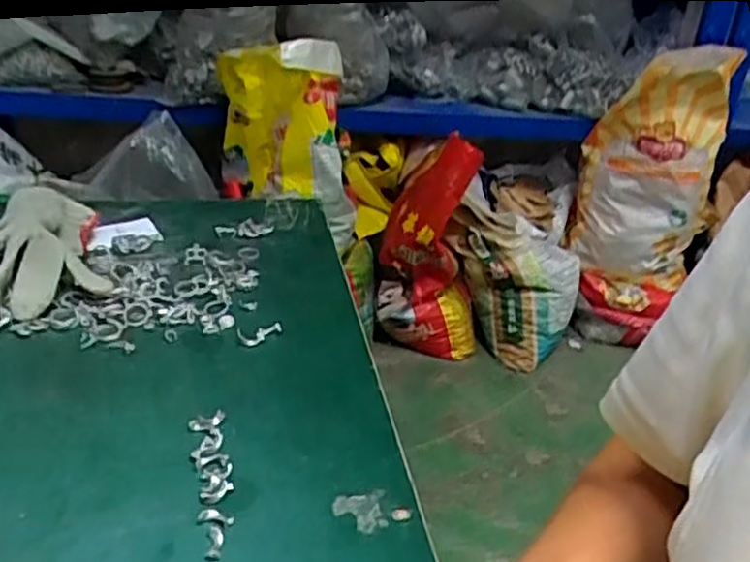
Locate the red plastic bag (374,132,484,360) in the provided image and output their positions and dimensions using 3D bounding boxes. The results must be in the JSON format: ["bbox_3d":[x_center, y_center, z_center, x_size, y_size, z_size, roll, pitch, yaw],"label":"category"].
[{"bbox_3d":[0.155,-0.067,1.907,0.273,0.583,0.230,10,28,5],"label":"red plastic bag"}]

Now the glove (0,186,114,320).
[{"bbox_3d":[-0.306,-0.032,0.642,0.116,0.055,0.158,-10,32,-25],"label":"glove"}]

